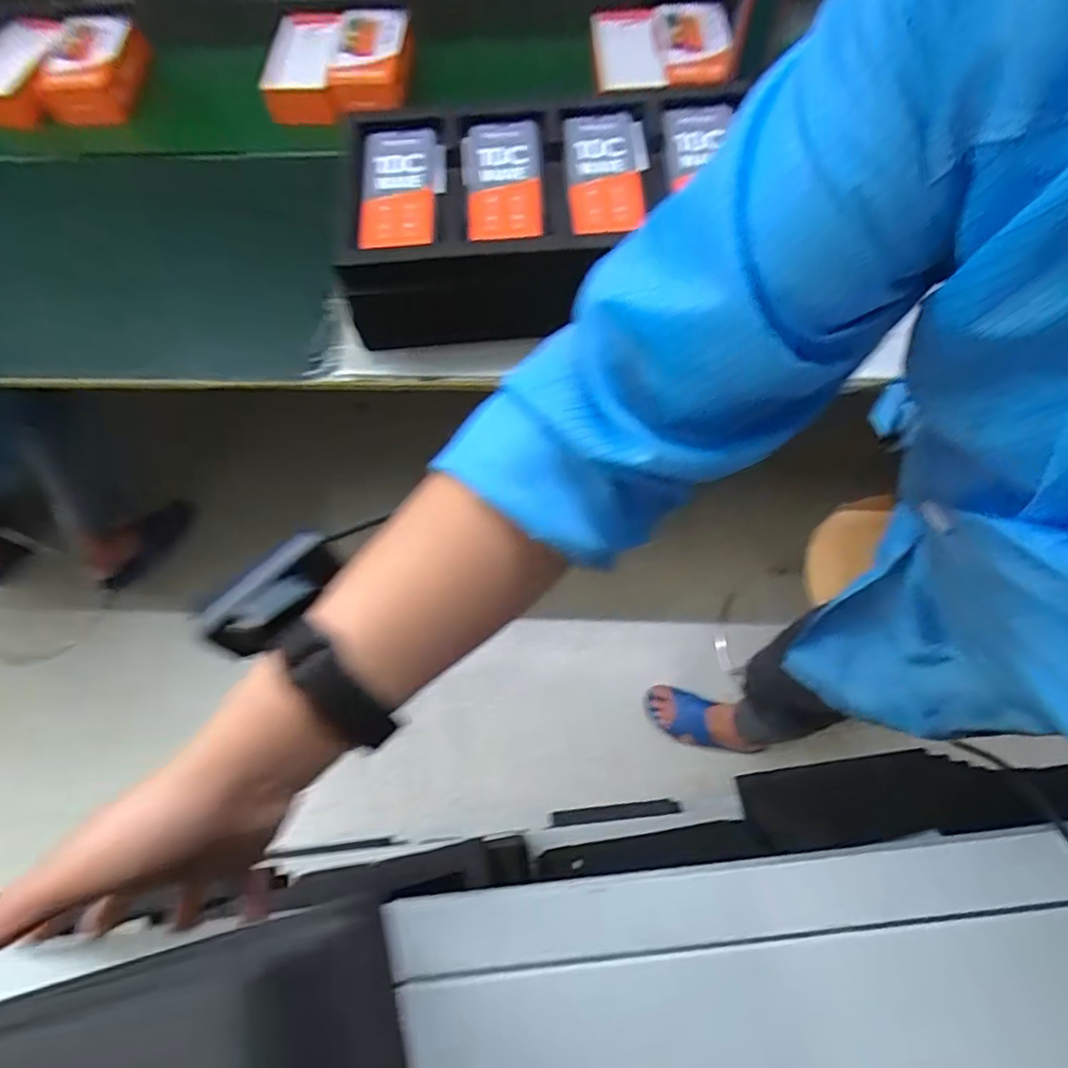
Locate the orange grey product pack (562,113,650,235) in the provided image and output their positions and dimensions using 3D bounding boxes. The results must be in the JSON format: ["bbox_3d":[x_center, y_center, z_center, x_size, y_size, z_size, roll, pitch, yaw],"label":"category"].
[{"bbox_3d":[0.082,-0.414,0.679,0.091,0.036,0.171,-3,66,2],"label":"orange grey product pack"}]

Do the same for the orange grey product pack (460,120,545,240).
[{"bbox_3d":[-0.037,-0.418,0.708,0.089,0.042,0.152,-4,66,2],"label":"orange grey product pack"}]

